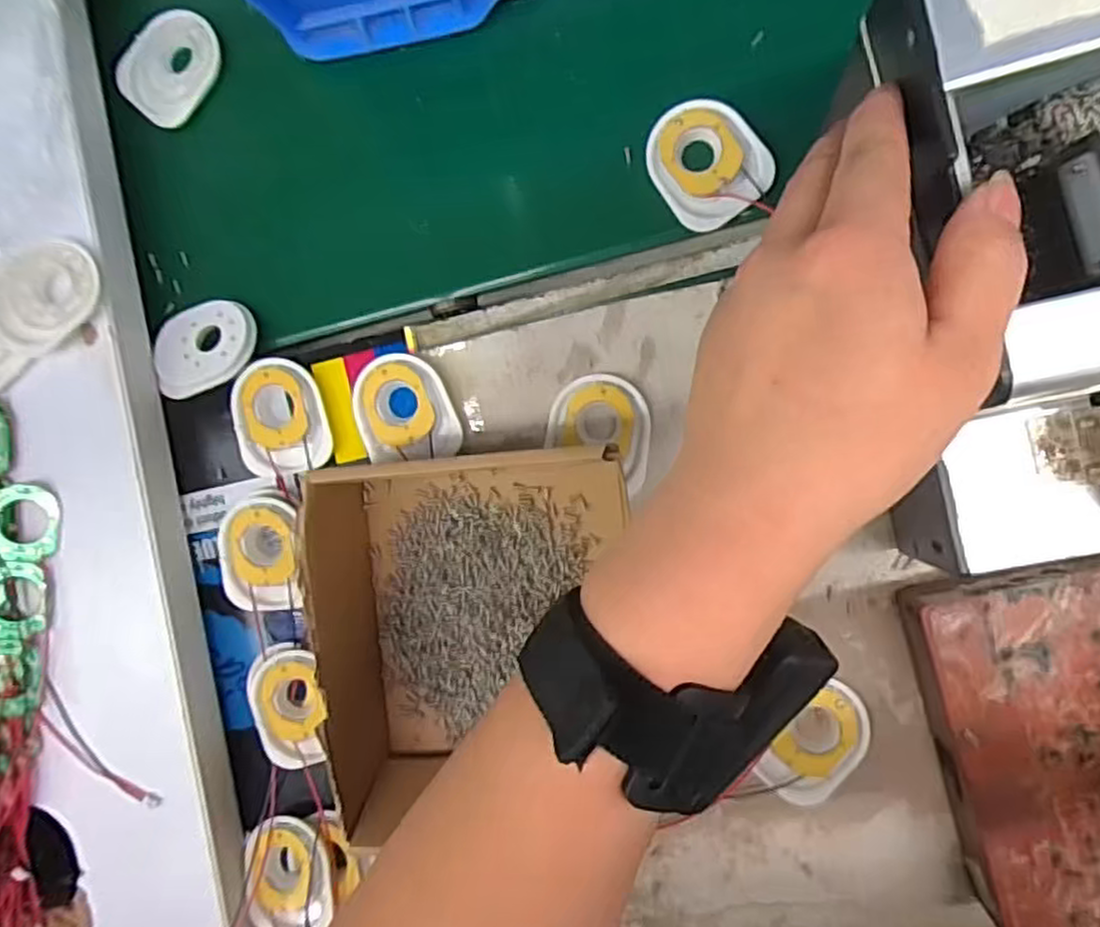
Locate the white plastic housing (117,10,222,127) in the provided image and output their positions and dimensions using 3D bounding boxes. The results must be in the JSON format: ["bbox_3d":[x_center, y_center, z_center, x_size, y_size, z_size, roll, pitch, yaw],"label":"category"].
[{"bbox_3d":[-0.198,-0.208,0.381,0.044,0.011,0.056,37,96,6],"label":"white plastic housing"}]

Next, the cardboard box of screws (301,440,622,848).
[{"bbox_3d":[-0.032,0.075,0.326,0.130,0.051,0.152,-5,90,9],"label":"cardboard box of screws"}]

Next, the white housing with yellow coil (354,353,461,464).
[{"bbox_3d":[-0.071,-0.027,0.352,0.050,0.008,0.051,-7,90,9],"label":"white housing with yellow coil"}]

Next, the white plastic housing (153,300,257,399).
[{"bbox_3d":[-0.178,-0.059,0.374,0.053,0.011,0.048,-16,69,8],"label":"white plastic housing"}]

